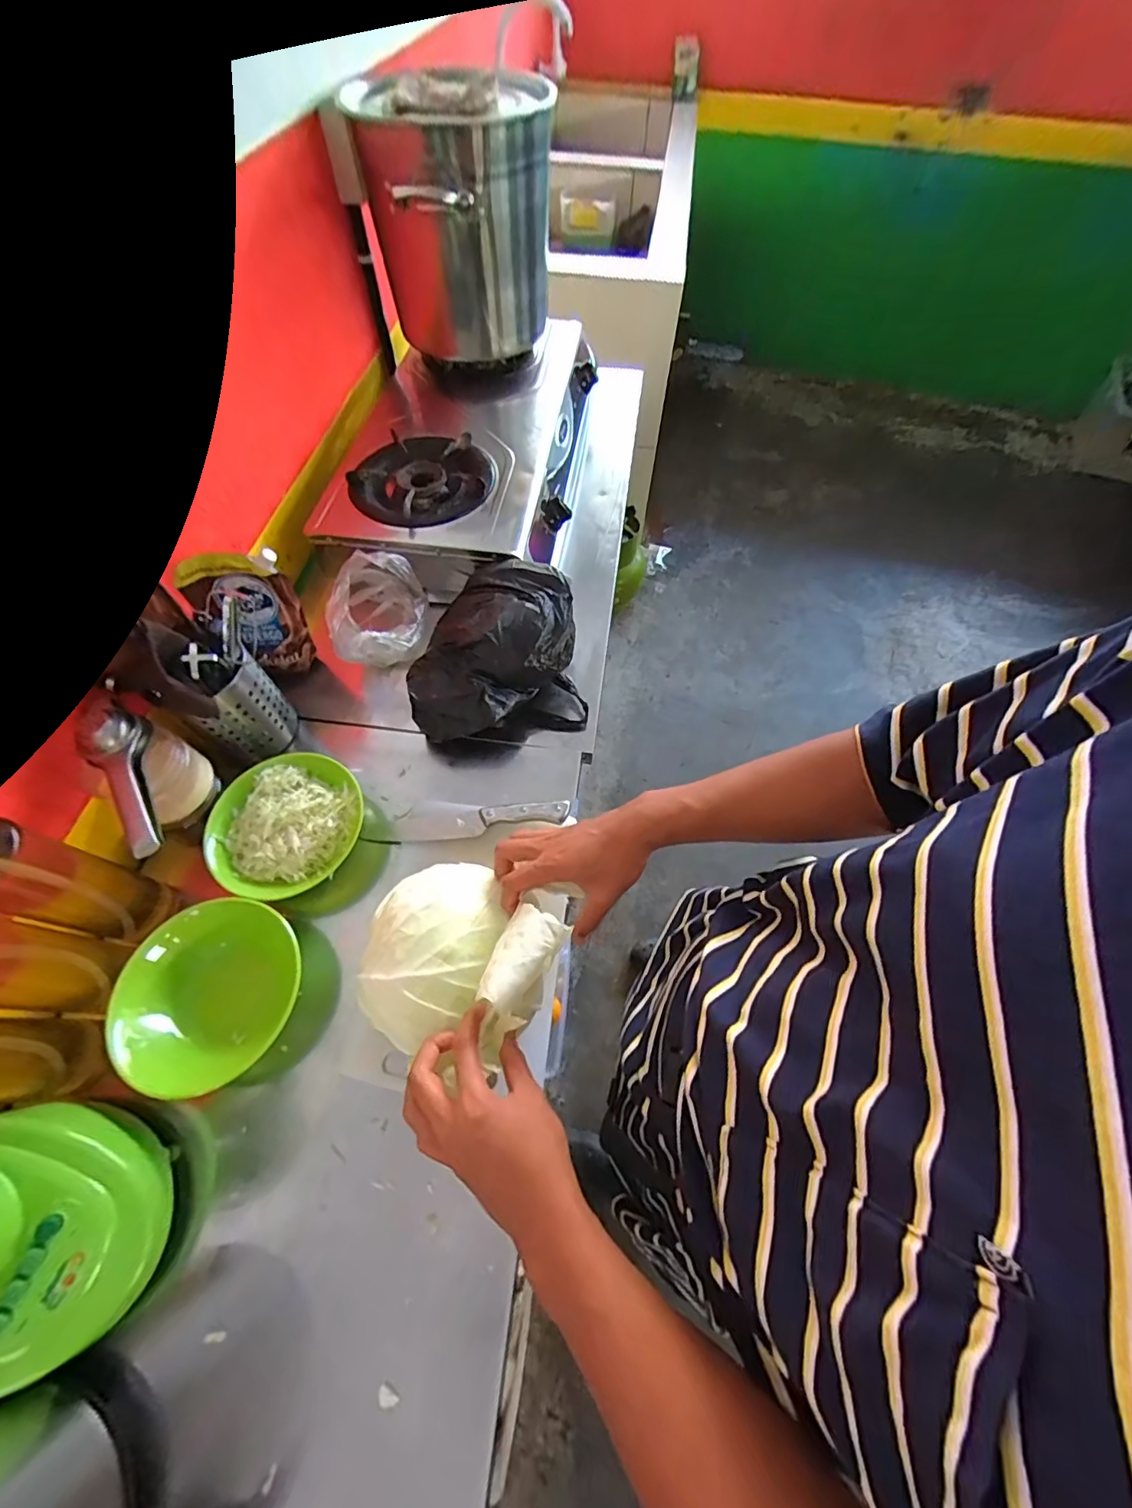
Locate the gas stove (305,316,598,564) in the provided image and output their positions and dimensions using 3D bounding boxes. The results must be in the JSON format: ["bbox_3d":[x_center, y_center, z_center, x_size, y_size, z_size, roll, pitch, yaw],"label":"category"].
[{"bbox_3d":[-0.172,-0.559,0.885,0.378,0.090,0.610,6,61,3],"label":"gas stove"}]

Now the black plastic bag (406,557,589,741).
[{"bbox_3d":[-0.099,-0.140,0.701,0.222,0.120,0.220,-10,62,-6],"label":"black plastic bag"}]

